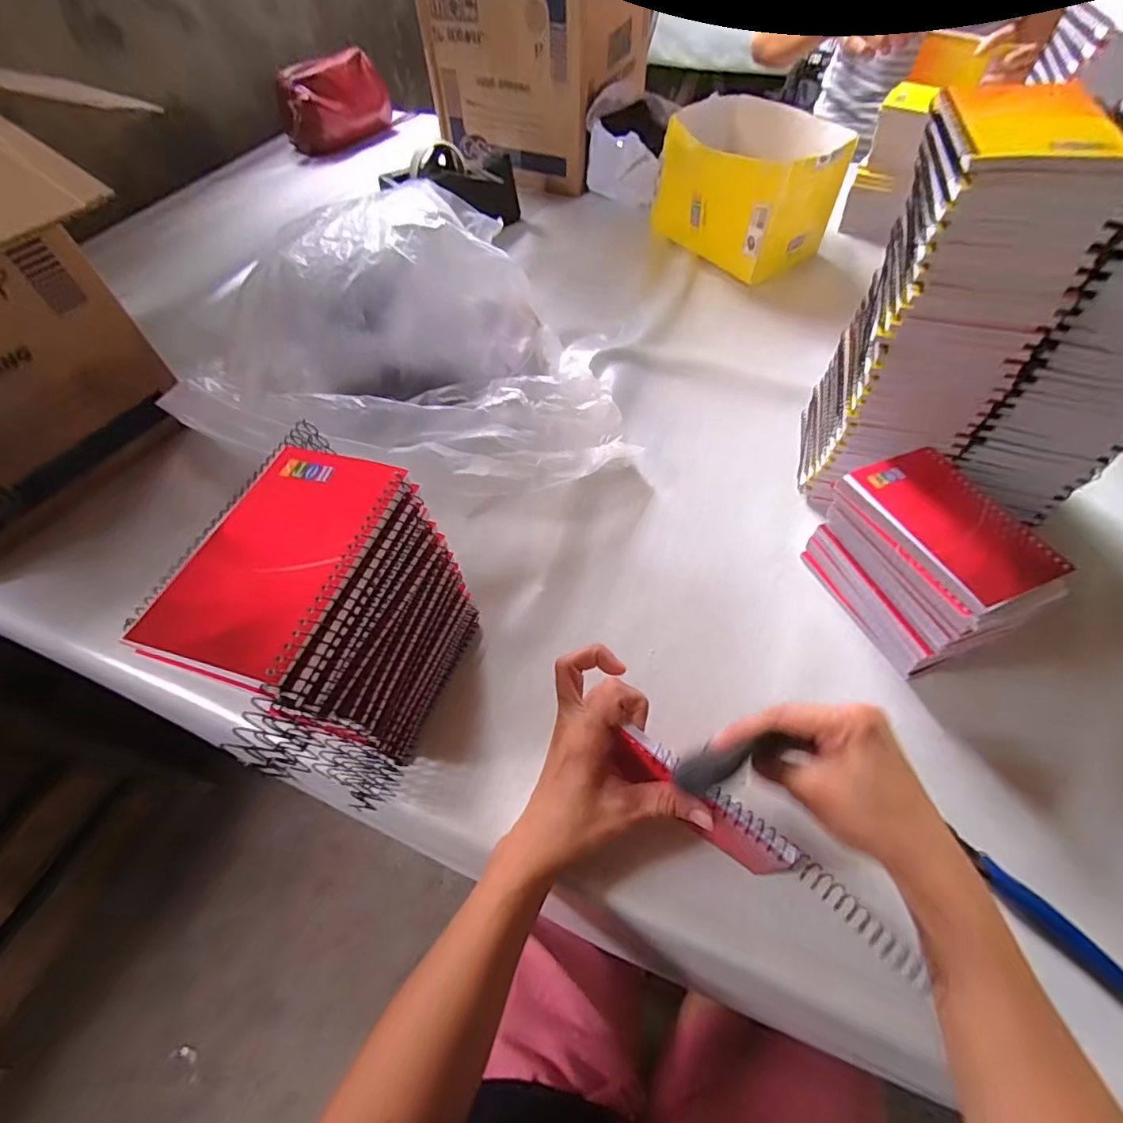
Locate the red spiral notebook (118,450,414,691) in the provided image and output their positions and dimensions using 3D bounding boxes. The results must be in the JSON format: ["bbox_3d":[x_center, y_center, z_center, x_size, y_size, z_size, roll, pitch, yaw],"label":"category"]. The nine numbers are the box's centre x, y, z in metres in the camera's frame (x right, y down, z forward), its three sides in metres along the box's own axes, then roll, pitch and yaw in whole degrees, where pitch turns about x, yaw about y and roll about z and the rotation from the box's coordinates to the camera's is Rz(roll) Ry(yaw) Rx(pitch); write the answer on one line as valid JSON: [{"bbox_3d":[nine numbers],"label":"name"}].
[{"bbox_3d":[-0.144,-0.005,0.264,0.079,0.013,0.132,14,58,12],"label":"red spiral notebook"}]

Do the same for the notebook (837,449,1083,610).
[{"bbox_3d":[0.284,-0.029,0.376,0.090,0.013,0.132,-22,58,-11],"label":"notebook"}]

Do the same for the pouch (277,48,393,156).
[{"bbox_3d":[-0.446,-0.905,1.031,0.075,0.133,0.225,26,62,19],"label":"pouch"}]

